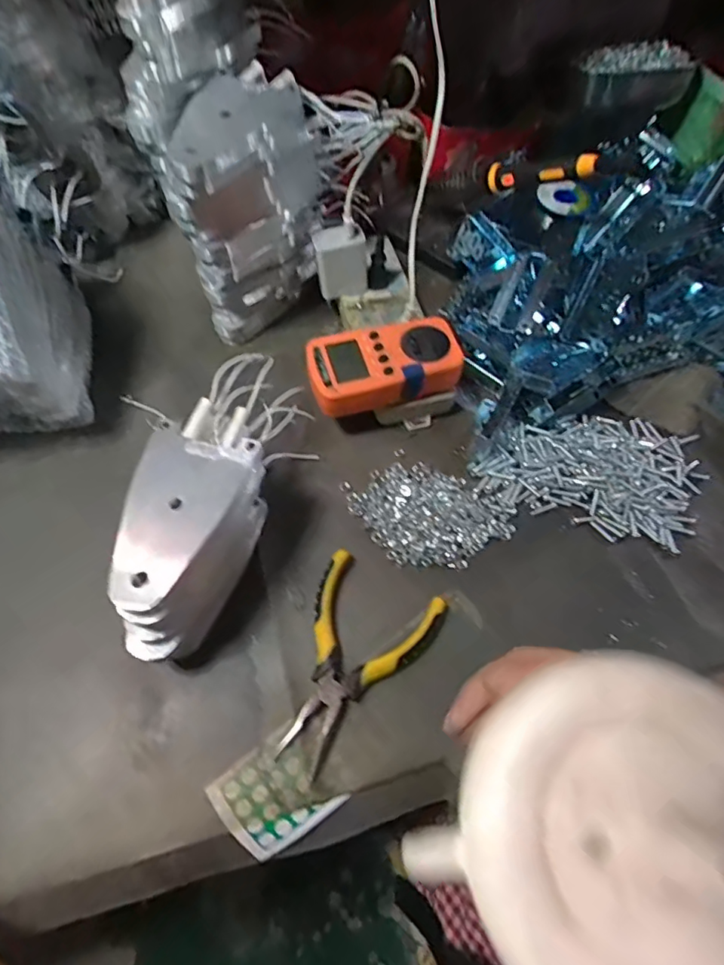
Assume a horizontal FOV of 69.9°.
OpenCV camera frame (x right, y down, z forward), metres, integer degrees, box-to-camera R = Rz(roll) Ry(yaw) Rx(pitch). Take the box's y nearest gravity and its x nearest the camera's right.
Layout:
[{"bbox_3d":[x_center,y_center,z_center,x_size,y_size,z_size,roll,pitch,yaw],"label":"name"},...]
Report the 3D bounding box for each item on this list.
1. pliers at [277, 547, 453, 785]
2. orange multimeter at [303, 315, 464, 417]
[{"bbox_3d":[-0.009,0.128,0.370,0.091,0.019,0.139,26,63,11],"label":"pliers"},{"bbox_3d":[0.018,-0.101,0.449,0.128,0.032,0.074,-19,64,-12],"label":"orange multimeter"}]

